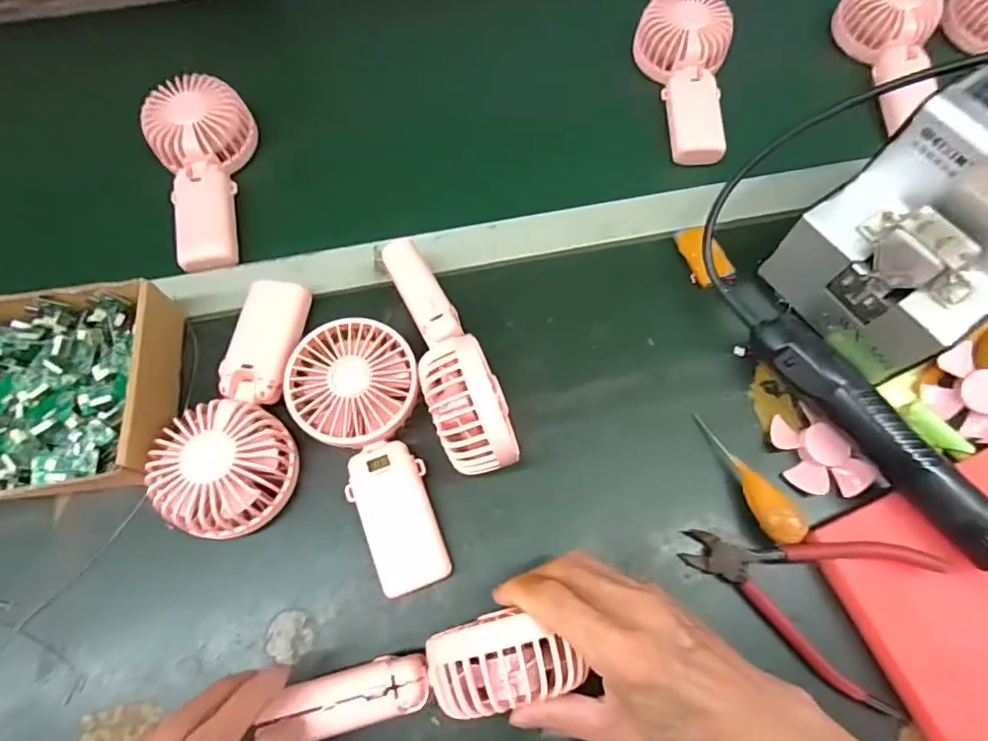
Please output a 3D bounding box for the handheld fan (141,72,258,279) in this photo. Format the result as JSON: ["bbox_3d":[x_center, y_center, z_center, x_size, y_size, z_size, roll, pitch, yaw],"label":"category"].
[{"bbox_3d":[-0.255,-0.172,0.474,0.081,0.038,0.177,-8,81,-1],"label":"handheld fan"}]

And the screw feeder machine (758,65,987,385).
[{"bbox_3d":[0.320,-0.105,0.380,0.173,0.155,0.124,-34,71,-11],"label":"screw feeder machine"}]

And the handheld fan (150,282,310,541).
[{"bbox_3d":[-0.183,0.021,0.382,0.085,0.046,0.185,-2,69,1],"label":"handheld fan"}]

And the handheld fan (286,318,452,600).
[{"bbox_3d":[-0.076,0.054,0.371,0.087,0.048,0.183,-25,70,-8],"label":"handheld fan"}]

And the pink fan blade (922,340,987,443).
[{"bbox_3d":[0.358,0.016,0.394,0.072,0.011,0.070,0,90,20],"label":"pink fan blade"}]

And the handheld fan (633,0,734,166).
[{"bbox_3d":[0.177,-0.274,0.502,0.083,0.043,0.169,5,69,4],"label":"handheld fan"}]

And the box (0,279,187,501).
[{"bbox_3d":[-0.318,0.019,0.379,0.172,0.053,0.150,-7,69,-1],"label":"box"}]

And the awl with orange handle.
[{"bbox_3d":[0.176,0.074,0.379,0.021,0.017,0.101,-21,51,-6],"label":"awl with orange handle"}]

